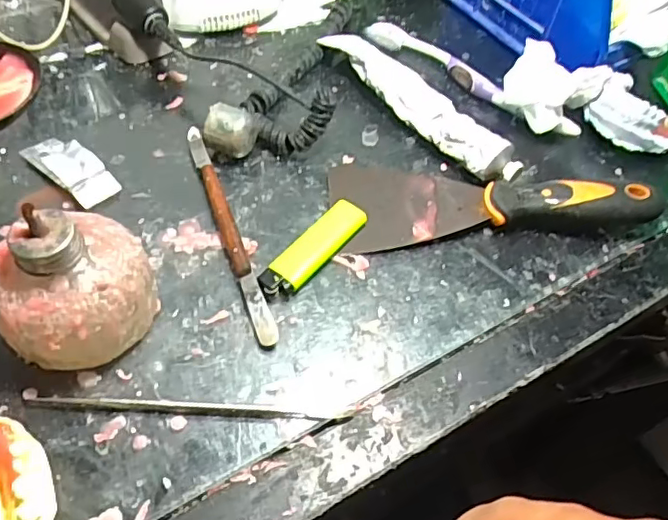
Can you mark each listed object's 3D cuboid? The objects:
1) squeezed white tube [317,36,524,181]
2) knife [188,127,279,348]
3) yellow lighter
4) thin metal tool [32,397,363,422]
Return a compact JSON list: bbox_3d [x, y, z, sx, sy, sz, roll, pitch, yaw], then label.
[{"bbox_3d":[0.061,-0.112,0.421,0.037,0.027,0.180,-35,64,-26],"label":"squeezed white tube"},{"bbox_3d":[-0.065,-0.022,0.352,0.011,0.012,0.168,-16,57,-16],"label":"knife"},{"bbox_3d":[-0.013,-0.006,0.345,0.022,0.013,0.077,35,59,19],"label":"yellow lighter"},{"bbox_3d":[-0.070,0.073,0.289,0.157,0.004,0.004,4,54,-3],"label":"thin metal tool"}]

